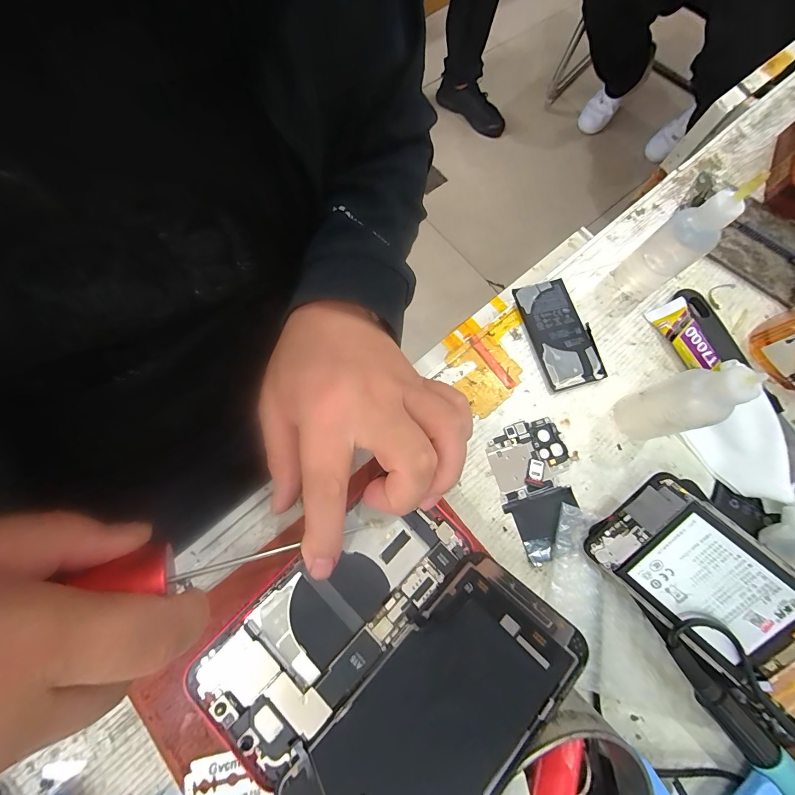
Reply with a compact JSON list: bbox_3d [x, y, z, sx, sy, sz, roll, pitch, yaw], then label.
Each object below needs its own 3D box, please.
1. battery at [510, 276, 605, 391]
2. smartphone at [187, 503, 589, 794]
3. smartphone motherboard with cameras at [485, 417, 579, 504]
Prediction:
[{"bbox_3d":[0.125,-0.050,0.283,0.046,0.007,0.086,-15,74,-8],"label":"battery"},{"bbox_3d":[-0.008,0.124,0.171,0.142,0.027,0.119,-42,51,-16],"label":"smartphone"},{"bbox_3d":[0.093,0.042,0.258,0.059,0.004,0.047,-19,77,-10],"label":"smartphone motherboard with cameras"}]

